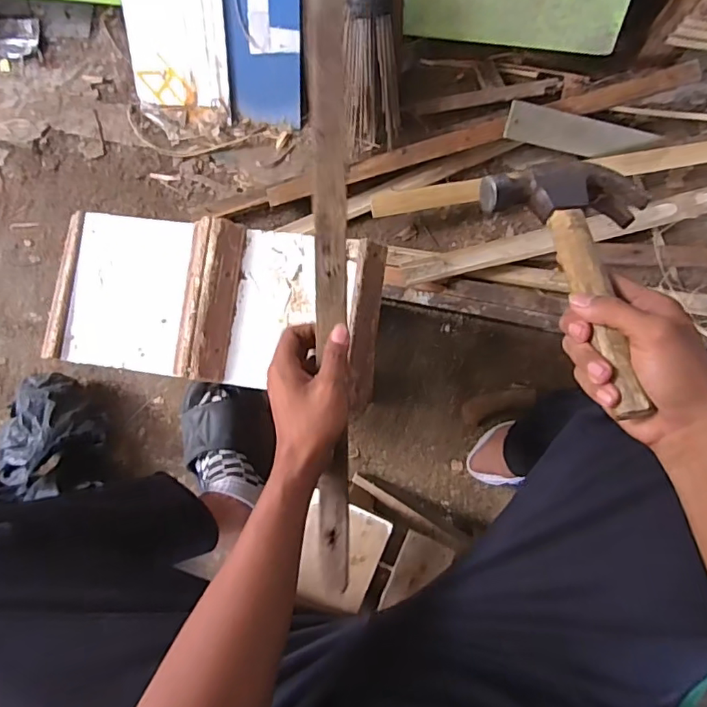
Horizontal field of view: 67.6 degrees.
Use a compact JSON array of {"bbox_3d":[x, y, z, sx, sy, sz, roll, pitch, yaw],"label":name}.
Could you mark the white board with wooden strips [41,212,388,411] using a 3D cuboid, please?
[{"bbox_3d":[-0.165,-0.058,0.589,0.388,0.039,0.180,8,86,7],"label":"white board with wooden strips"}]

